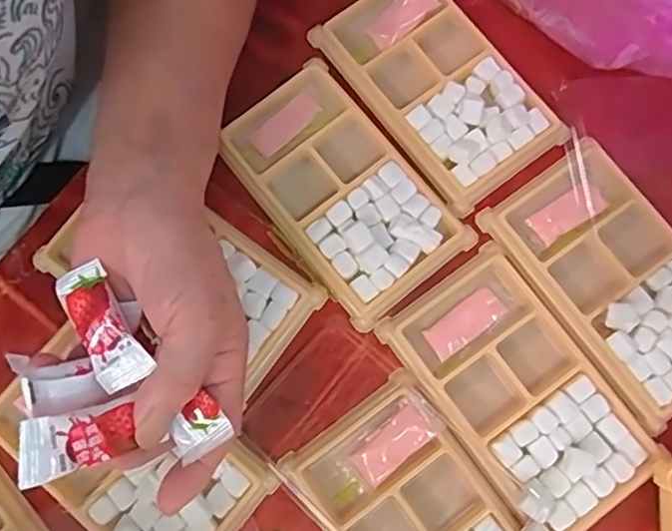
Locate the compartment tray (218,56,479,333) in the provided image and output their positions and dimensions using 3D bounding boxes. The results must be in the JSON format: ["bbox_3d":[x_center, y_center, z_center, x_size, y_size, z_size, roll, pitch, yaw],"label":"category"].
[{"bbox_3d":[0.001,-0.044,0.331,0.077,0.012,0.136,-38,79,-7],"label":"compartment tray"}]

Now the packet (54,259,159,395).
[{"bbox_3d":[-0.101,0.025,0.263,0.022,0.010,0.056,-32,77,-6],"label":"packet"}]

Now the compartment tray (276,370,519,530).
[{"bbox_3d":[0.043,0.129,0.294,0.077,0.012,0.134,-36,79,-7],"label":"compartment tray"}]

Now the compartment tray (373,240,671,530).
[{"bbox_3d":[0.090,0.063,0.307,0.078,0.022,0.132,-33,79,-7],"label":"compartment tray"}]

